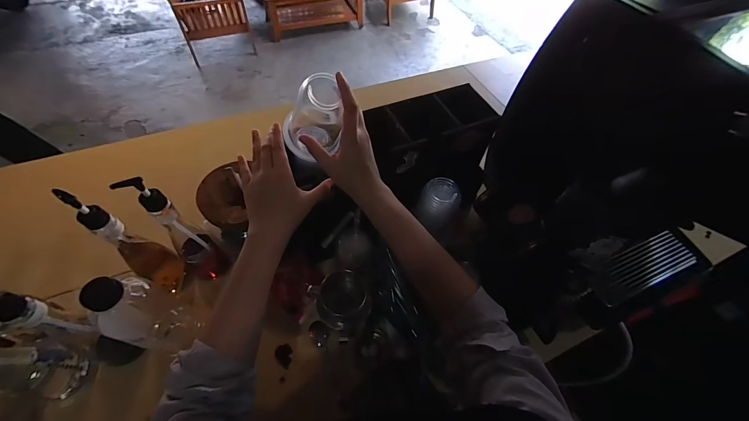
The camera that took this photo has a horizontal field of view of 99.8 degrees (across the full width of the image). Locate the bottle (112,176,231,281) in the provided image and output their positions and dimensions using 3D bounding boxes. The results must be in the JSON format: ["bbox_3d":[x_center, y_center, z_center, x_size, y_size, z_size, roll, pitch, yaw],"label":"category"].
[{"bbox_3d":[-0.326,0.049,0.541,0.060,0.302,0.059,32,60,17],"label":"bottle"}]

